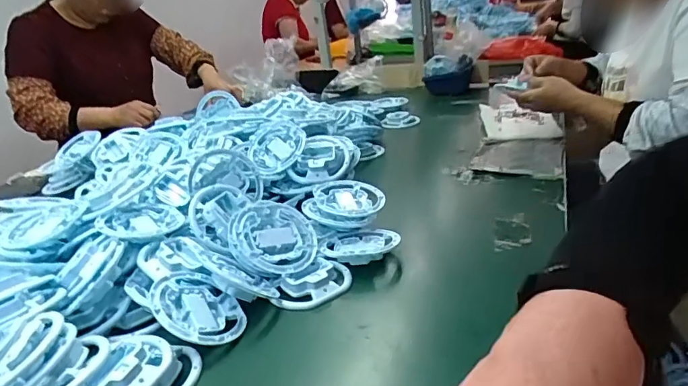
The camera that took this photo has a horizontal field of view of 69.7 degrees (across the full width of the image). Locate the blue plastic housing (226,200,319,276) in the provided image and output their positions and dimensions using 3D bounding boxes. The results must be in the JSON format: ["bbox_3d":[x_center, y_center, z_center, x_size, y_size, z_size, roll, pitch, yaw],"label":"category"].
[{"bbox_3d":[-0.091,0.058,0.625,0.108,0.032,0.100,17,43,-16],"label":"blue plastic housing"}]

